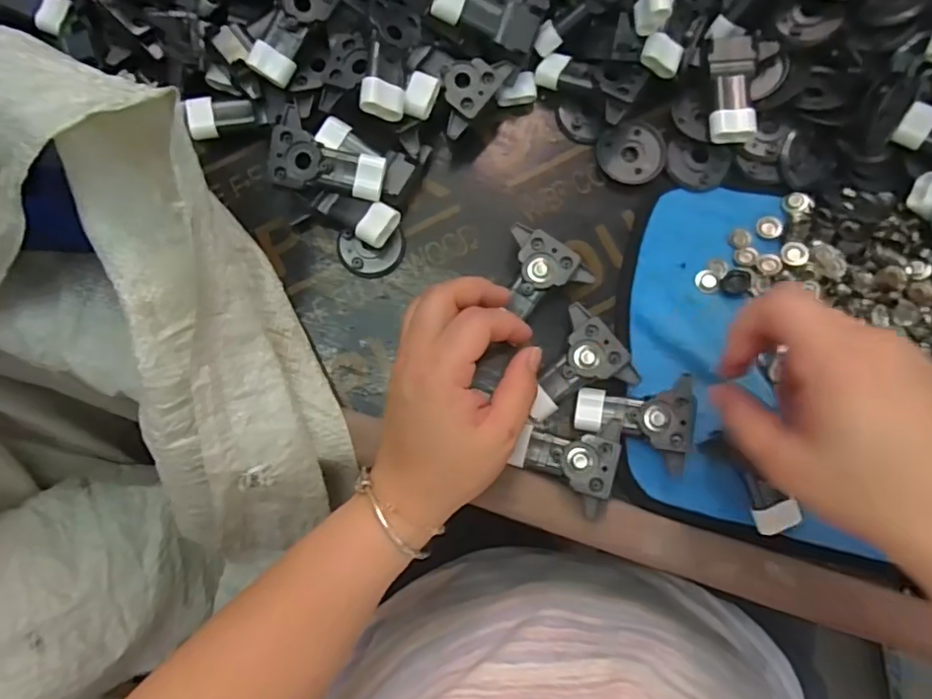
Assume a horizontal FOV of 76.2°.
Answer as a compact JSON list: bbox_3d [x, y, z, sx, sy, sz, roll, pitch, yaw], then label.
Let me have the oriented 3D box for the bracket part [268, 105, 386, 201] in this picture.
[{"bbox_3d":[-0.081,-0.109,0.351,0.067,0.014,0.037,16,101,-10],"label":"bracket part"}]

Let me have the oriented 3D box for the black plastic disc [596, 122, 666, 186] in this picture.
[{"bbox_3d":[0.106,-0.125,0.378,0.042,0.004,0.039,0,83,0],"label":"black plastic disc"}]

